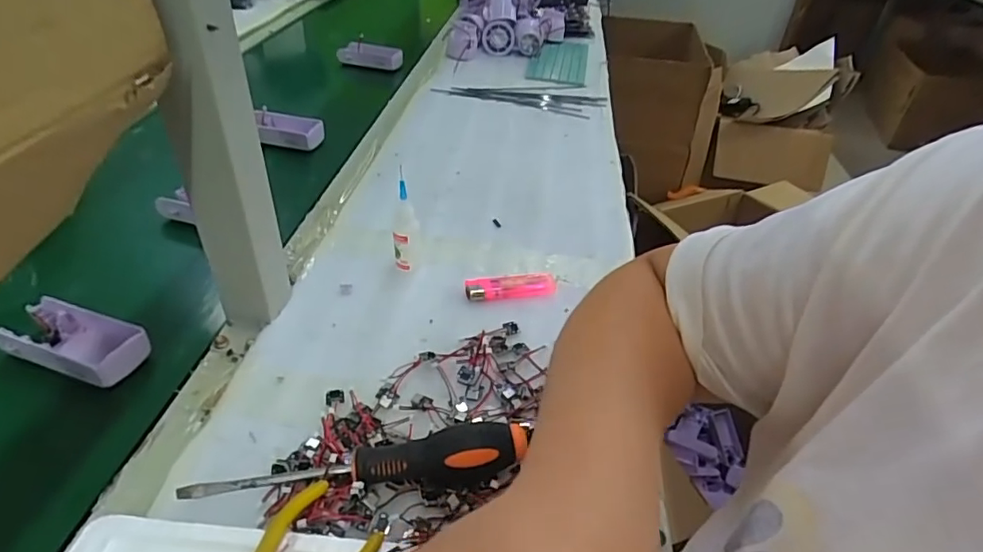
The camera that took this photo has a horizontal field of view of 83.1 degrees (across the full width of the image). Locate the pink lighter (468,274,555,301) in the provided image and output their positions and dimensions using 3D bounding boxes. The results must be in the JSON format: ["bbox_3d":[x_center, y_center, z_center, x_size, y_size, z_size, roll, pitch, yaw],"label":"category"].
[{"bbox_3d":[0.017,0.010,0.493,0.080,0.013,0.021,-4,40,-10],"label":"pink lighter"}]

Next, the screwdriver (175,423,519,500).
[{"bbox_3d":[-0.078,0.115,0.334,0.199,0.031,0.034,-5,40,-11],"label":"screwdriver"}]

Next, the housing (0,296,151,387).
[{"bbox_3d":[-0.316,0.047,0.419,0.106,0.020,0.049,15,40,13],"label":"housing"}]

